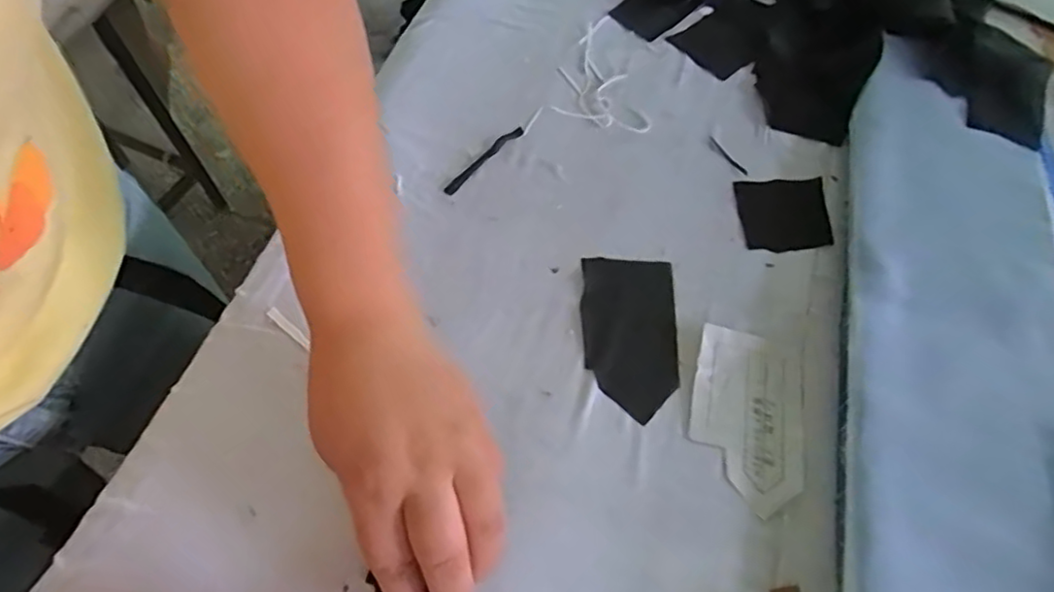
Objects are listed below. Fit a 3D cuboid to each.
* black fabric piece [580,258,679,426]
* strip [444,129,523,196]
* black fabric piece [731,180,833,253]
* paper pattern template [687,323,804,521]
[{"bbox_3d":[0.059,0.022,0.360,0.053,0.004,0.098,3,59,1],"label":"black fabric piece"},{"bbox_3d":[-0.030,-0.092,0.418,0.010,0.005,0.072,37,65,19],"label":"strip"},{"bbox_3d":[0.166,-0.053,0.402,0.056,0.004,0.057,1,59,0],"label":"black fabric piece"},{"bbox_3d":[0.118,0.063,0.334,0.057,0.009,0.094,11,59,5],"label":"paper pattern template"}]

